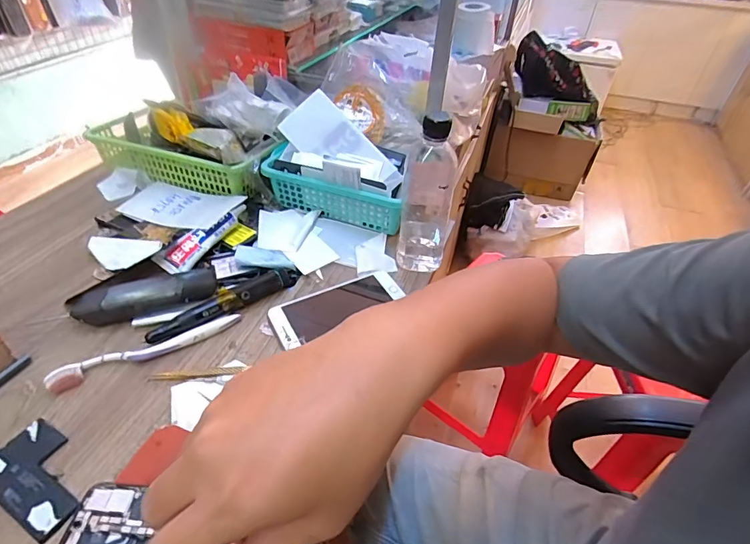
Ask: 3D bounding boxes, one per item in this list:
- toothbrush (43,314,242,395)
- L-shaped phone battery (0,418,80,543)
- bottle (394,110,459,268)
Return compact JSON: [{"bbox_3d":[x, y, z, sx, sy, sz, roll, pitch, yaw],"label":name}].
[{"bbox_3d":[-0.227,0.076,0.429,0.178,0.014,0.022,-20,47,-23],"label":"toothbrush"},{"bbox_3d":[-0.269,0.163,0.341,0.095,0.007,0.056,23,46,20],"label":"L-shaped phone battery"},{"bbox_3d":[0.064,-0.096,0.513,0.061,0.186,0.071,7,42,4],"label":"bottle"}]

